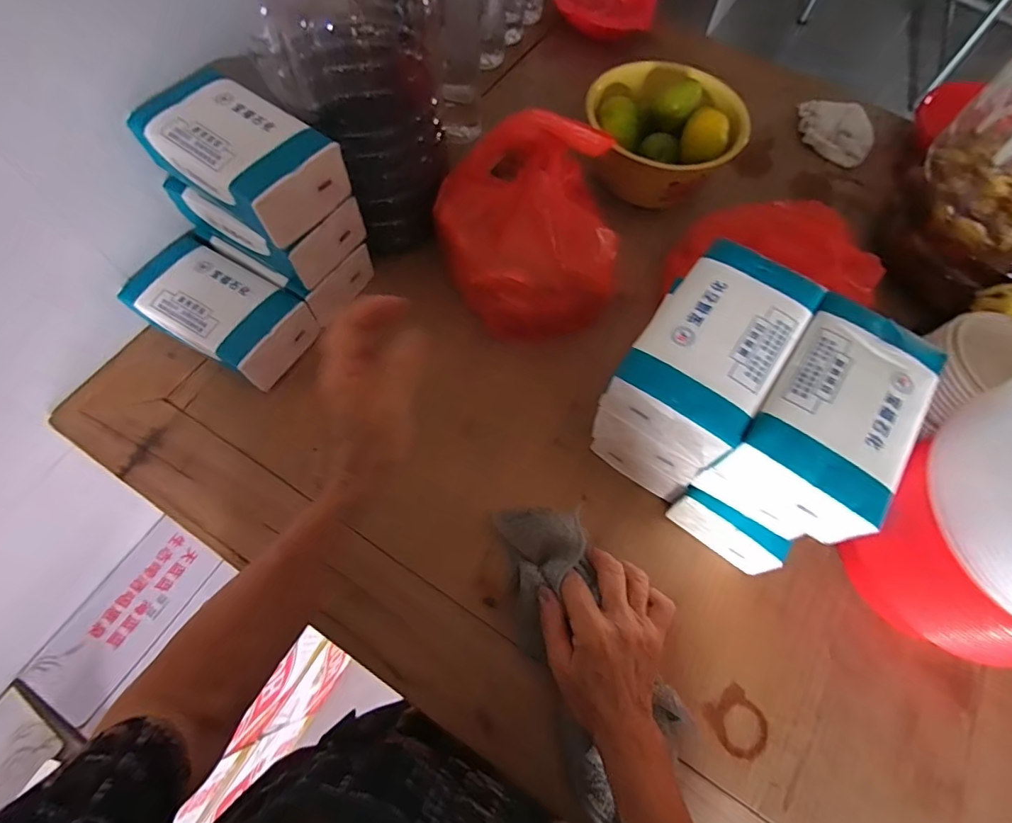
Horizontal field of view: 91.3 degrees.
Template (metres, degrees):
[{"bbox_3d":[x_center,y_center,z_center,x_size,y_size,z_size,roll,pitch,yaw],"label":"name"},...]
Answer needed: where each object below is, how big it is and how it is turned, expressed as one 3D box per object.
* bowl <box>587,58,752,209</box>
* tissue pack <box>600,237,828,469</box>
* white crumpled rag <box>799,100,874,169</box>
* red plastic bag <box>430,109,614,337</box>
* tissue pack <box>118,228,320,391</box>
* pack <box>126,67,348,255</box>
[{"bbox_3d":[0.187,-0.333,0.603,0.184,0.096,0.163,23,65,8],"label":"bowl"},{"bbox_3d":[0.152,-0.047,0.364,0.089,0.054,0.159,35,69,12],"label":"tissue pack"},{"bbox_3d":[0.449,-0.388,0.677,0.116,0.045,0.062,41,69,16],"label":"white crumpled rag"},{"bbox_3d":[0.026,-0.175,0.505,0.178,0.138,0.171,-9,65,-7],"label":"red plastic bag"},{"bbox_3d":[-0.285,-0.096,0.499,0.165,0.069,0.099,30,66,12],"label":"tissue pack"},{"bbox_3d":[-0.230,-0.222,0.429,0.160,0.059,0.093,34,69,12],"label":"pack"}]

